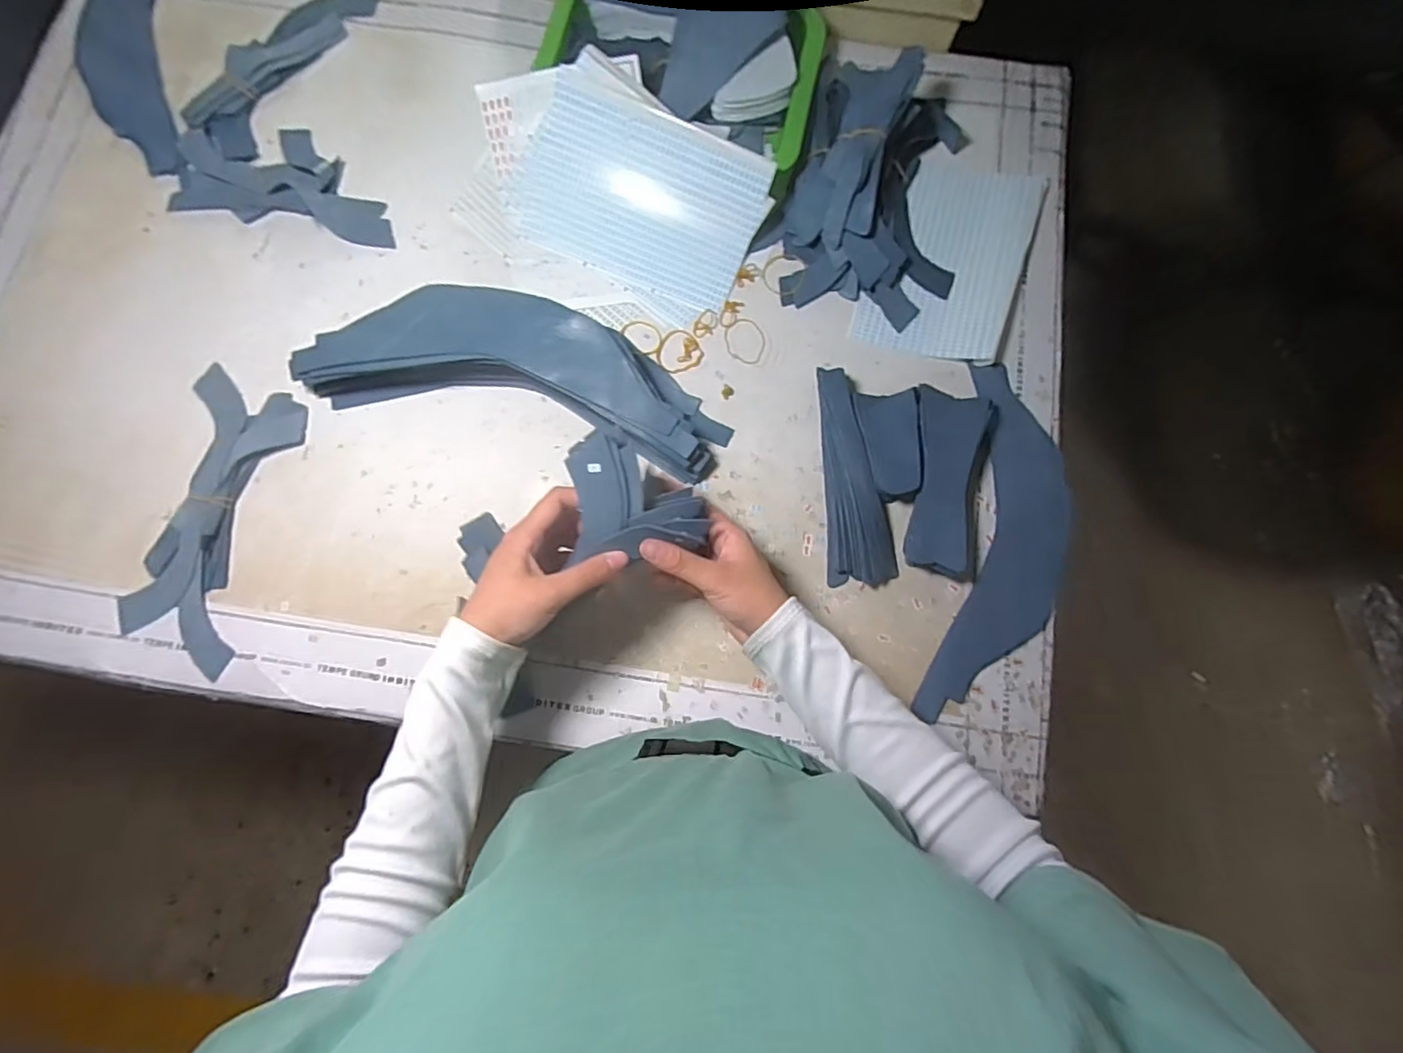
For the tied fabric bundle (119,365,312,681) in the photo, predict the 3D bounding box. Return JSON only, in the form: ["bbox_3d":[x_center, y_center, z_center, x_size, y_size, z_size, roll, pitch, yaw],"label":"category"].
[{"bbox_3d":[-0.409,-0.010,0.497,0.094,0.015,0.239,10,79,0],"label":"tied fabric bundle"}]

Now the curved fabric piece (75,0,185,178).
[{"bbox_3d":[-0.552,-0.488,0.589,0.113,0.005,0.311,0,79,-1],"label":"curved fabric piece"}]

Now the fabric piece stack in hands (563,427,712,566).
[{"bbox_3d":[-0.041,-0.017,0.394,0.091,0.050,0.074,5,79,-1],"label":"fabric piece stack in hands"}]

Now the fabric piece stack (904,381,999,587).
[{"bbox_3d":[0.210,-0.037,0.504,0.070,0.034,0.152,11,79,1],"label":"fabric piece stack"}]

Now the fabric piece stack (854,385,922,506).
[{"bbox_3d":[0.159,-0.068,0.511,0.050,0.029,0.089,-2,79,-2],"label":"fabric piece stack"}]

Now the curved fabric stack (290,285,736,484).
[{"bbox_3d":[-0.152,-0.132,0.506,0.346,0.057,0.106,12,79,1],"label":"curved fabric stack"}]

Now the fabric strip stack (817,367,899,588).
[{"bbox_3d":[0.134,-0.045,0.516,0.055,0.025,0.186,-2,79,-2],"label":"fabric strip stack"}]

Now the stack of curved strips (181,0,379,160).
[{"bbox_3d":[-0.408,-0.459,0.586,0.081,0.011,0.221,36,80,5],"label":"stack of curved strips"}]

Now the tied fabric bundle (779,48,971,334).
[{"bbox_3d":[0.170,-0.316,0.545,0.164,0.065,0.238,13,79,1],"label":"tied fabric bundle"}]

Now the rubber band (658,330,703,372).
[{"bbox_3d":[-0.021,-0.160,0.543,0.041,0.004,0.039,0,79,-1],"label":"rubber band"}]

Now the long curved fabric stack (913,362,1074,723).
[{"bbox_3d":[0.260,0.012,0.506,0.096,0.017,0.305,15,79,1],"label":"long curved fabric stack"}]

